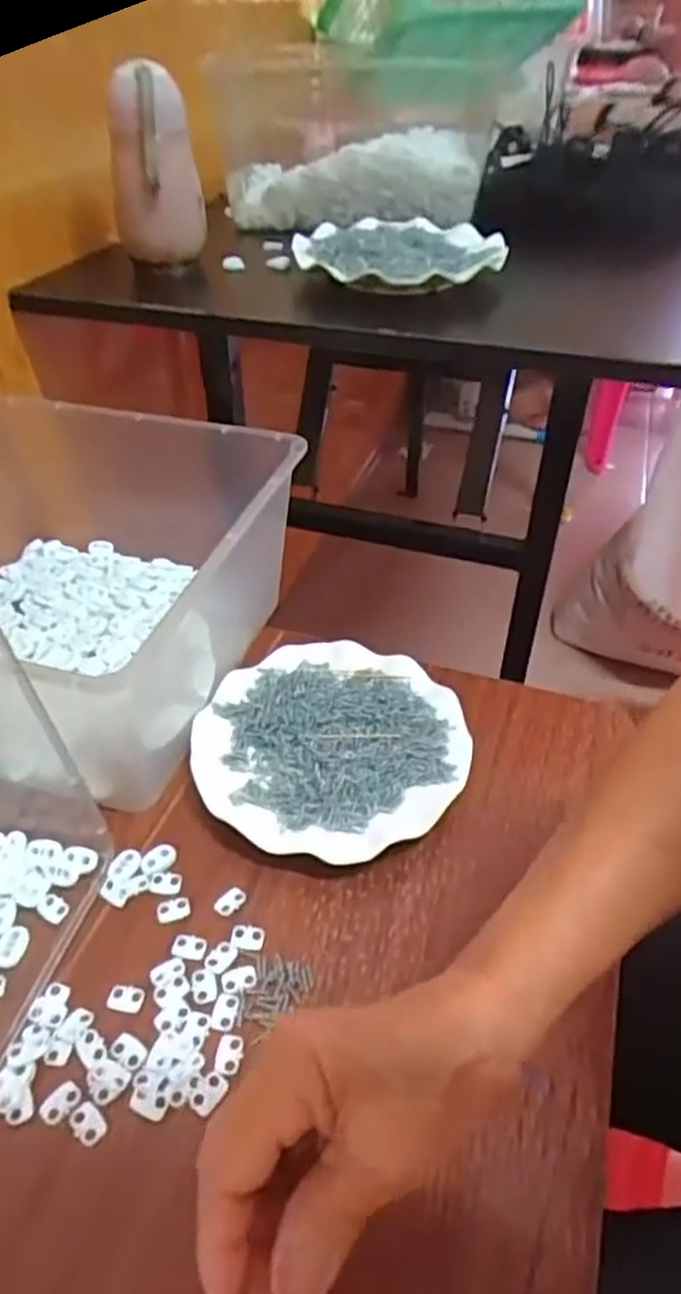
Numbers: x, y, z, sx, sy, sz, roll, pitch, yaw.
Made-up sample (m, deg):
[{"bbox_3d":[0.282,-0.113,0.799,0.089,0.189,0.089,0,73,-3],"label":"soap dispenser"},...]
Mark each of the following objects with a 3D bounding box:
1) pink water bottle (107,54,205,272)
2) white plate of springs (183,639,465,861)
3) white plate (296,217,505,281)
[{"bbox_3d":[-0.159,-0.409,0.646,0.075,0.142,0.062,-9,42,-11],"label":"pink water bottle"},{"bbox_3d":[-0.008,0.064,0.516,0.175,0.023,0.170,1,41,-1],"label":"white plate of springs"},{"bbox_3d":[0.048,-0.350,0.658,0.158,0.021,0.168,1,41,-1],"label":"white plate"}]

